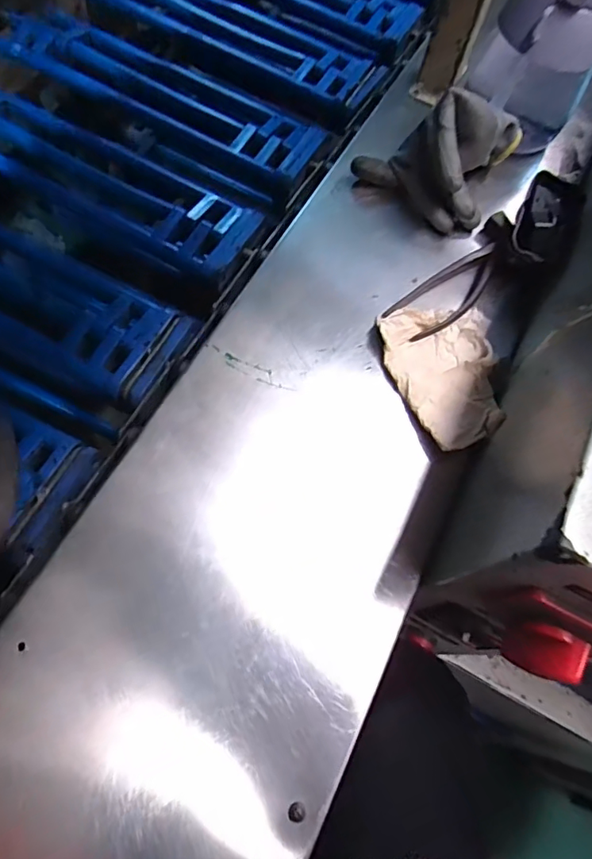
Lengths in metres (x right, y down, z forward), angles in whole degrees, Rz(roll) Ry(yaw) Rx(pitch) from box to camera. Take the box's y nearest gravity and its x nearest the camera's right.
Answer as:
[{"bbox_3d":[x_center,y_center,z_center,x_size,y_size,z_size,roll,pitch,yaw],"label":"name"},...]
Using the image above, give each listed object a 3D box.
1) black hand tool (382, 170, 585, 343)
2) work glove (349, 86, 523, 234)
[{"bbox_3d":[0.175,-0.152,0.449,0.225,0.048,0.070,-40,76,-21],"label":"black hand tool"},{"bbox_3d":[0.139,-0.261,0.474,0.123,0.091,0.116,36,67,9],"label":"work glove"}]

